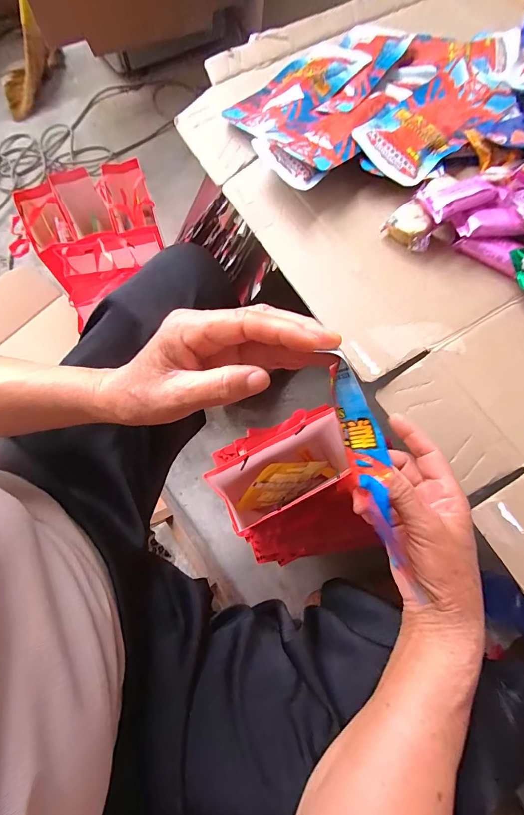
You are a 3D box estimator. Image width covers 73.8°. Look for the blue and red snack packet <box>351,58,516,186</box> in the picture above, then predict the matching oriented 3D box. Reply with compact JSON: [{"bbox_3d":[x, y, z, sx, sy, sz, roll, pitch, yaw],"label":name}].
[{"bbox_3d":[0.210,-0.352,0.427,0.200,0.019,0.097,-41,77,-13],"label":"blue and red snack packet"}]

